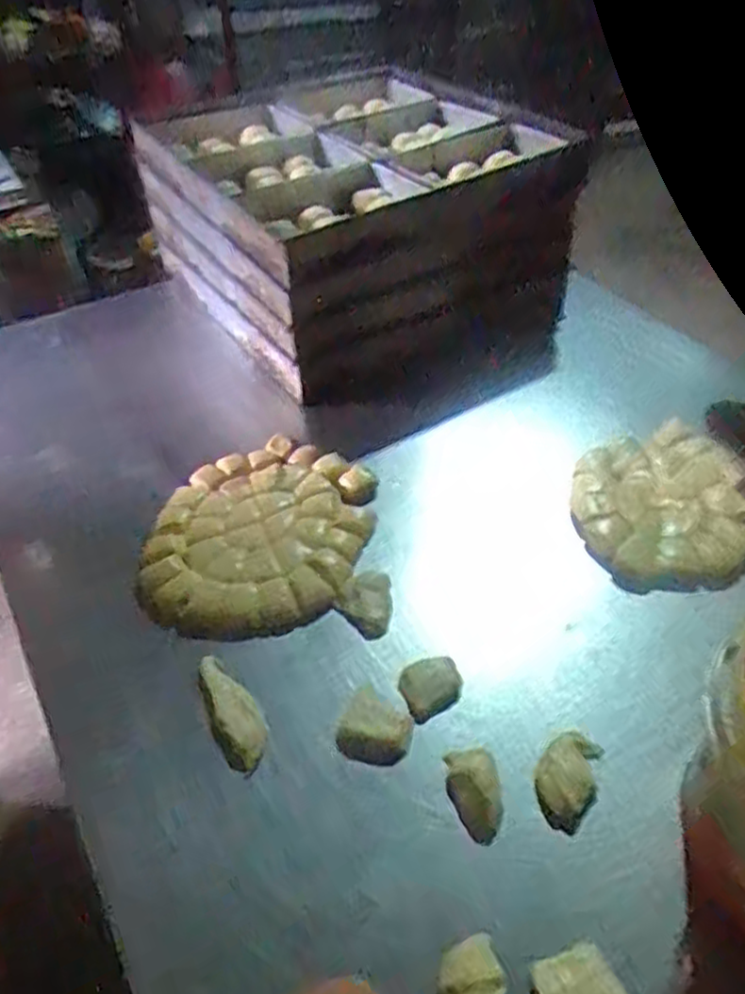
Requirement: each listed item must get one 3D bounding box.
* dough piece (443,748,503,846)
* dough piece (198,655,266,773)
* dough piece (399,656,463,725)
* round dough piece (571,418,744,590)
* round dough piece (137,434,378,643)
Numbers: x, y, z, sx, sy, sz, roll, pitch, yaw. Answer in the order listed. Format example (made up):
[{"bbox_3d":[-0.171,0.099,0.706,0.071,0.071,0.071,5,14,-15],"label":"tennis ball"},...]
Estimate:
[{"bbox_3d":[0.077,0.223,0.538,0.037,0.018,0.062,-5,44,-3],"label":"dough piece"},{"bbox_3d":[-0.114,0.170,0.582,0.038,0.015,0.099,-21,60,-20],"label":"dough piece"},{"bbox_3d":[0.049,0.155,0.598,0.049,0.016,0.045,-21,47,-20],"label":"dough piece"},{"bbox_3d":[0.296,0.005,0.748,0.167,0.030,0.217,4,44,7],"label":"round dough piece"},{"bbox_3d":[-0.111,0.039,0.715,0.203,0.024,0.244,5,44,7],"label":"round dough piece"}]

